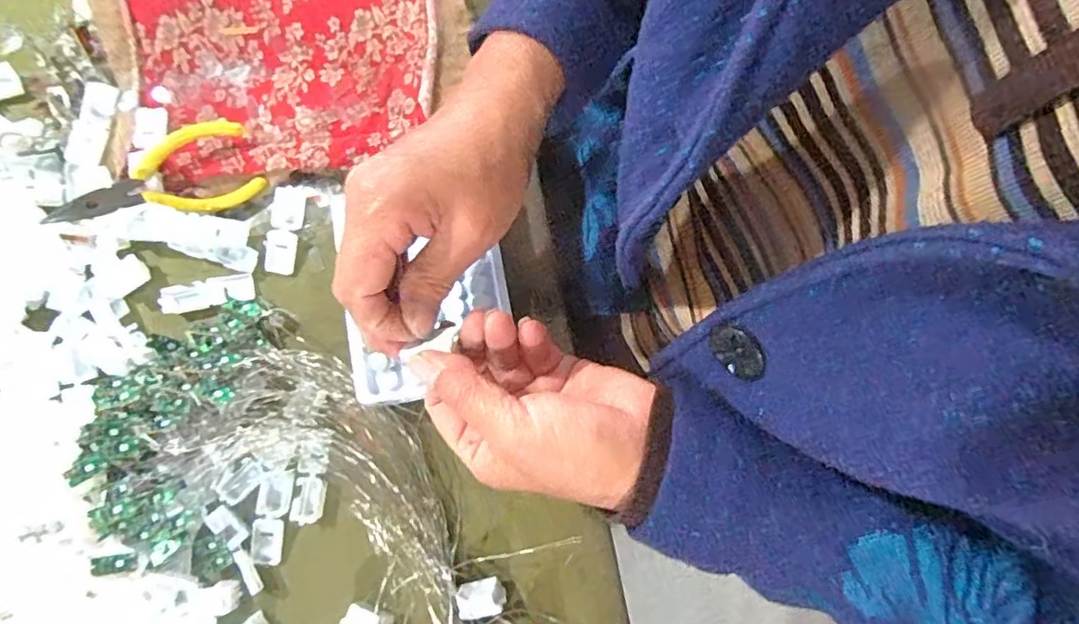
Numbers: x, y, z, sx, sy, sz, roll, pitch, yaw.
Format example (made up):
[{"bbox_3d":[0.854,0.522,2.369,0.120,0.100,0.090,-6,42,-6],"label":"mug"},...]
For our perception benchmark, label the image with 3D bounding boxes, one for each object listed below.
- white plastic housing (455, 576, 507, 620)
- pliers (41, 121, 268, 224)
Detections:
[{"bbox_3d":[-0.034,0.168,0.344,0.029,0.017,0.018,-16,82,-4],"label":"white plastic housing"},{"bbox_3d":[-0.242,-0.082,0.365,0.122,0.009,0.051,-18,113,-11],"label":"pliers"}]

